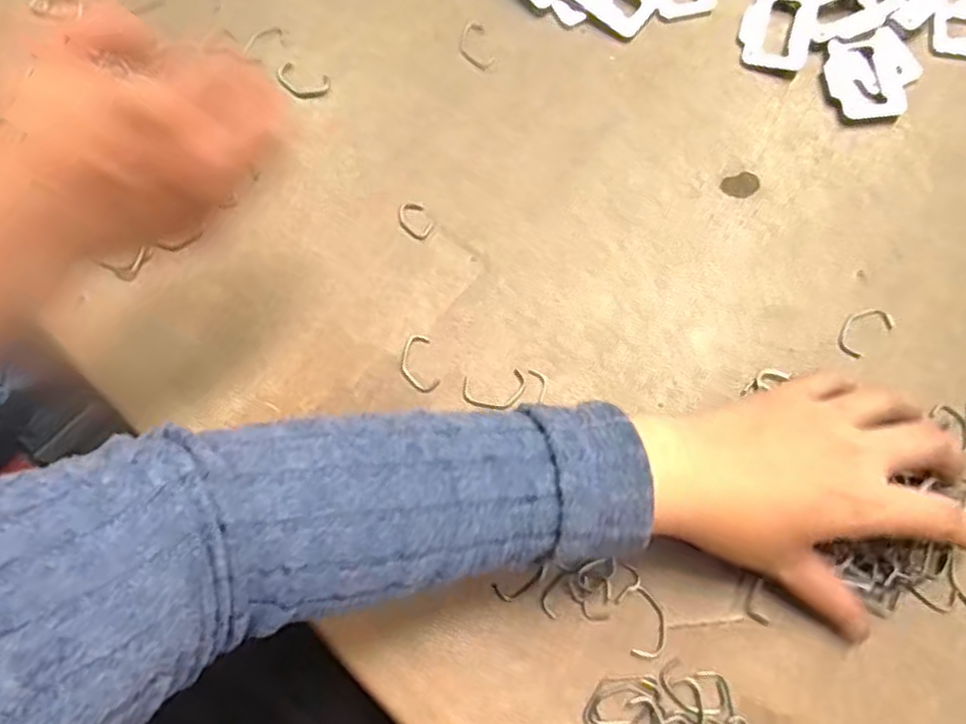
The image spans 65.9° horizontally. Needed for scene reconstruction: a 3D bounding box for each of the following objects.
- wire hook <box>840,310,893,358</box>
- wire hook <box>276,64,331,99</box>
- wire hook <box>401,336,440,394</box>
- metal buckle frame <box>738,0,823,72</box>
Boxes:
[{"bbox_3d":[0.195,-0.016,0.381,0.030,0.004,0.017,-39,76,-8],"label":"wire hook"},{"bbox_3d":[-0.105,-0.162,0.432,0.031,0.004,0.021,16,76,7],"label":"wire hook"},{"bbox_3d":[-0.034,0.001,0.386,0.017,0.004,0.031,-16,74,-3],"label":"wire hook"},{"bbox_3d":[0.170,-0.192,0.427,0.040,0.005,0.051,20,76,8],"label":"metal buckle frame"}]

